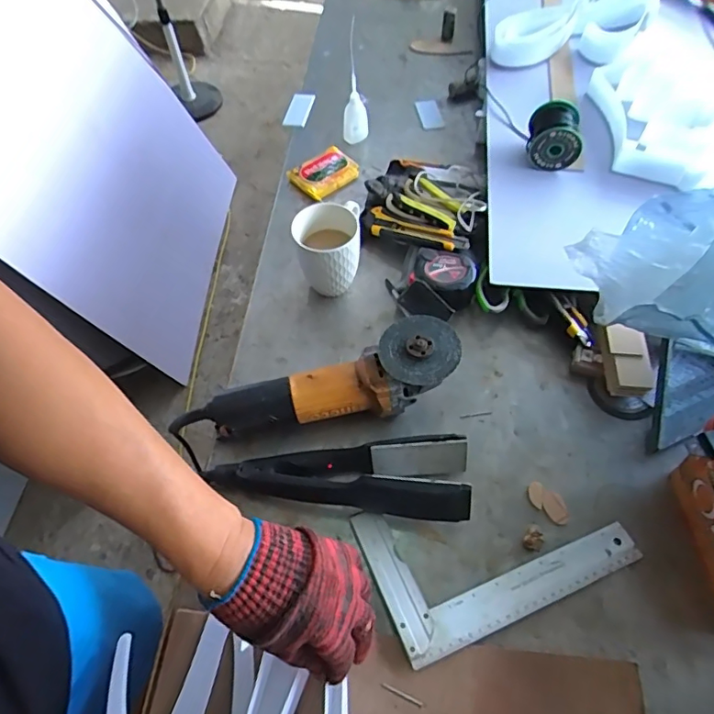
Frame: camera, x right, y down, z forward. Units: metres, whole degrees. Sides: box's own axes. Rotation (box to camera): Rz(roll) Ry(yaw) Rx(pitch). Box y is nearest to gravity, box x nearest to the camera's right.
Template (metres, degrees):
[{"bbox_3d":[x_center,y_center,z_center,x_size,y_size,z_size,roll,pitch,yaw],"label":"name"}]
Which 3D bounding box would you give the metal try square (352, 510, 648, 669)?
[{"bbox_3d":[0.139,0.185,0.529,0.252,0.020,0.145,-19,58,-12],"label":"metal try square"}]

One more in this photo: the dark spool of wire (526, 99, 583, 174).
[{"bbox_3d":[0.288,-0.320,0.763,0.072,0.070,0.062,7,58,9],"label":"dark spool of wire"}]

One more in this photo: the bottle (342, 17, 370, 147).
[{"bbox_3d":[-0.005,-0.421,0.836,0.037,0.181,0.032,-20,58,-9],"label":"bottle"}]

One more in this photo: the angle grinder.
[{"bbox_3d":[-0.039,0.038,0.601,0.313,0.074,0.082,-17,57,4],"label":"angle grinder"}]

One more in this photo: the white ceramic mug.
[{"bbox_3d":[-0.036,-0.137,0.695,0.082,0.105,0.094,-2,57,2],"label":"white ceramic mug"}]

